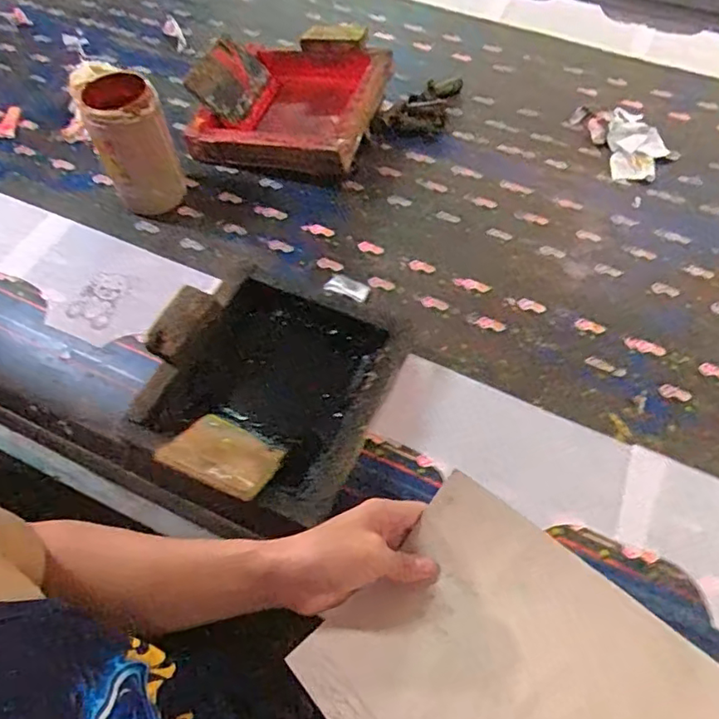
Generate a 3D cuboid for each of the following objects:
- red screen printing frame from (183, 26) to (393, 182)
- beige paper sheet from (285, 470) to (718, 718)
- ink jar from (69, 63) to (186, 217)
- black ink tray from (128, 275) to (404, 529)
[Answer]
[{"bbox_3d":[-0.112,-0.406,0.893,0.281,0.114,0.257,8,59,6],"label":"red screen printing frame"},{"bbox_3d":[0.088,0.211,0.373,0.196,0.019,0.218,-45,51,-10],"label":"beige paper sheet"},{"bbox_3d":[-0.298,-0.283,0.744,0.088,0.179,0.089,0,59,-1],"label":"ink jar"},{"bbox_3d":[-0.102,0.022,0.643,0.252,0.078,0.278,22,62,14],"label":"black ink tray"}]

